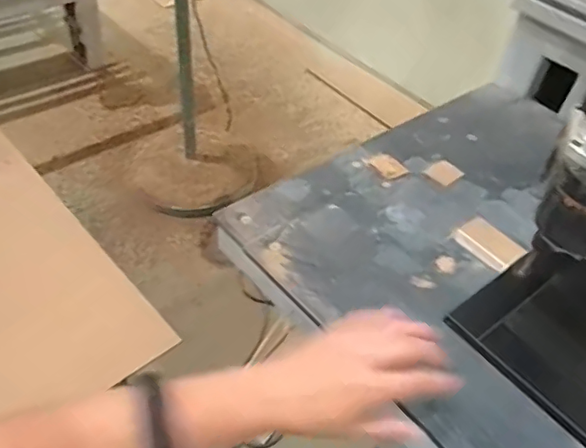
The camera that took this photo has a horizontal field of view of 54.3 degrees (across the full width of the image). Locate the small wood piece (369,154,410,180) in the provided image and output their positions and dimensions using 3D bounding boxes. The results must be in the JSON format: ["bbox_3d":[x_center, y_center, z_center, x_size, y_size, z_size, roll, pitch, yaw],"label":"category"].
[{"bbox_3d":[0.126,-0.076,0.747,0.038,0.006,0.040,-25,54,-28],"label":"small wood piece"}]

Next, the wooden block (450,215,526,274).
[{"bbox_3d":[0.223,0.023,0.649,0.073,0.016,0.048,37,53,27],"label":"wooden block"}]

